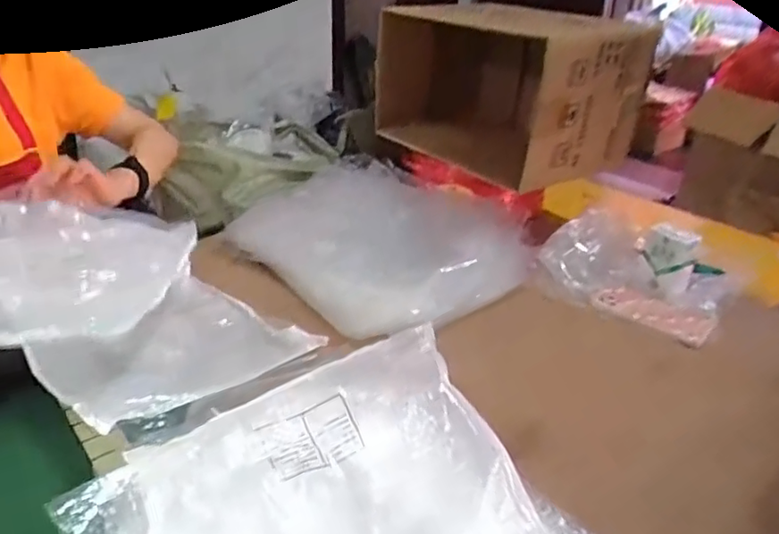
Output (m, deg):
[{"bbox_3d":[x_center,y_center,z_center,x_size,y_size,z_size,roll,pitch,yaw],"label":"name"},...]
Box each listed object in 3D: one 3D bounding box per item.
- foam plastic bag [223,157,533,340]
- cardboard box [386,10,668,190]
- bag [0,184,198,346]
[{"bbox_3d":[-0.029,-0.050,1.007,0.349,0.082,0.457,-23,38,-39],"label":"foam plastic bag"},{"bbox_3d":[0.199,-0.325,1.088,0.224,0.246,0.429,-19,35,-34],"label":"cardboard box"},{"bbox_3d":[-0.435,-0.014,0.736,0.342,0.072,0.276,3,29,0],"label":"bag"}]

